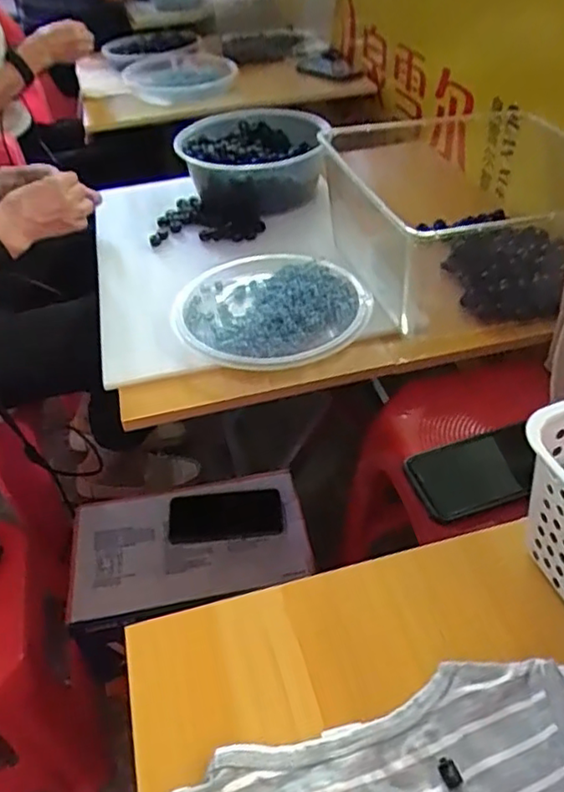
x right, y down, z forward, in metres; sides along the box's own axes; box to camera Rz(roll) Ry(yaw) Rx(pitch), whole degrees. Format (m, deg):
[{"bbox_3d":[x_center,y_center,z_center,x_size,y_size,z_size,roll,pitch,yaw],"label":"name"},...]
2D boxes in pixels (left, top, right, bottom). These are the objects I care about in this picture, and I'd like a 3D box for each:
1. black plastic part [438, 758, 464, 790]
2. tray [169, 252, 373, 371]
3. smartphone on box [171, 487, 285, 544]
[{"bbox_3d":[0.093,0.209,0.350,0.010,0.004,0.015,-17,43,-13],"label":"black plastic part"},{"bbox_3d":[-0.012,-0.109,0.752,0.231,0.029,0.213,-11,42,-7],"label":"tray"},{"bbox_3d":[-0.084,0.177,0.935,0.164,0.011,0.086,-7,42,-3],"label":"smartphone on box"}]

